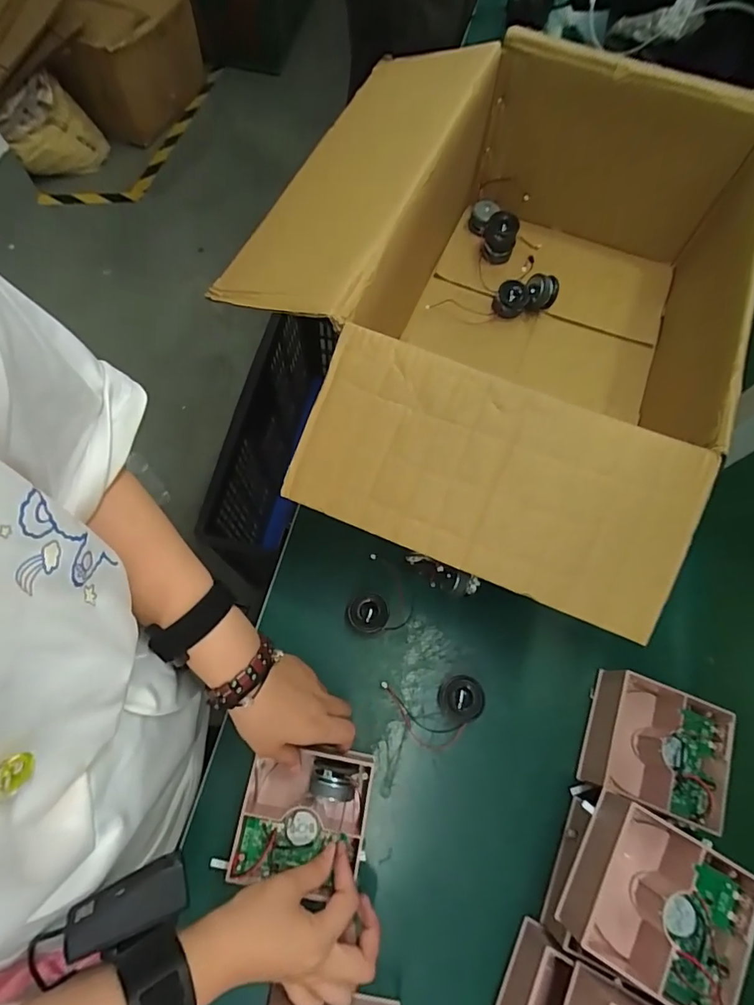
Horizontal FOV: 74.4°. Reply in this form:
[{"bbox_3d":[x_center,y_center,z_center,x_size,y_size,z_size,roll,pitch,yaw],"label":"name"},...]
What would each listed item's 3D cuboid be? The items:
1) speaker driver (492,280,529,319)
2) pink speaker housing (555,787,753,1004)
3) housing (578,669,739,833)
[{"bbox_3d":[0.164,-0.247,0.612,0.040,0.038,0.034,19,69,5],"label":"speaker driver"},{"bbox_3d":[0.205,0.291,0.364,0.102,0.050,0.102,30,70,9],"label":"pink speaker housing"},{"bbox_3d":[0.250,0.222,0.449,0.107,0.051,0.109,19,69,5],"label":"housing"}]

